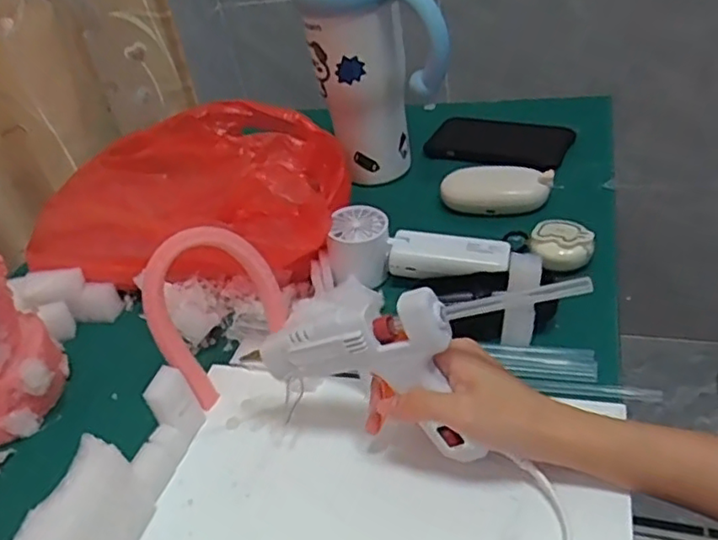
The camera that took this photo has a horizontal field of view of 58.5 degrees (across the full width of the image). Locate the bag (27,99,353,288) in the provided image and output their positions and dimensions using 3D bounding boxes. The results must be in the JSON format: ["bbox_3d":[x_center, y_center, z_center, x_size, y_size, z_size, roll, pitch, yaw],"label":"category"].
[{"bbox_3d":[-0.164,-0.066,0.583,0.316,0.116,0.138,5,38,15],"label":"bag"}]

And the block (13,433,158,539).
[{"bbox_3d":[-0.149,0.145,0.355,0.025,0.074,0.070,3,39,20],"label":"block"}]

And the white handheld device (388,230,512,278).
[{"bbox_3d":[0.074,-0.010,0.533,0.098,0.028,0.036,-1,38,15],"label":"white handheld device"}]

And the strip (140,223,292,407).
[{"bbox_3d":[-0.097,0.028,0.440,0.090,0.118,0.013,-33,27,-11],"label":"strip"}]

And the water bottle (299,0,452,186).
[{"bbox_3d":[0.013,-0.207,0.599,0.121,0.273,0.099,-12,36,0],"label":"water bottle"}]

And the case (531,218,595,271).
[{"bbox_3d":[0.168,-0.021,0.529,0.046,0.025,0.040,-2,38,7],"label":"case"}]

